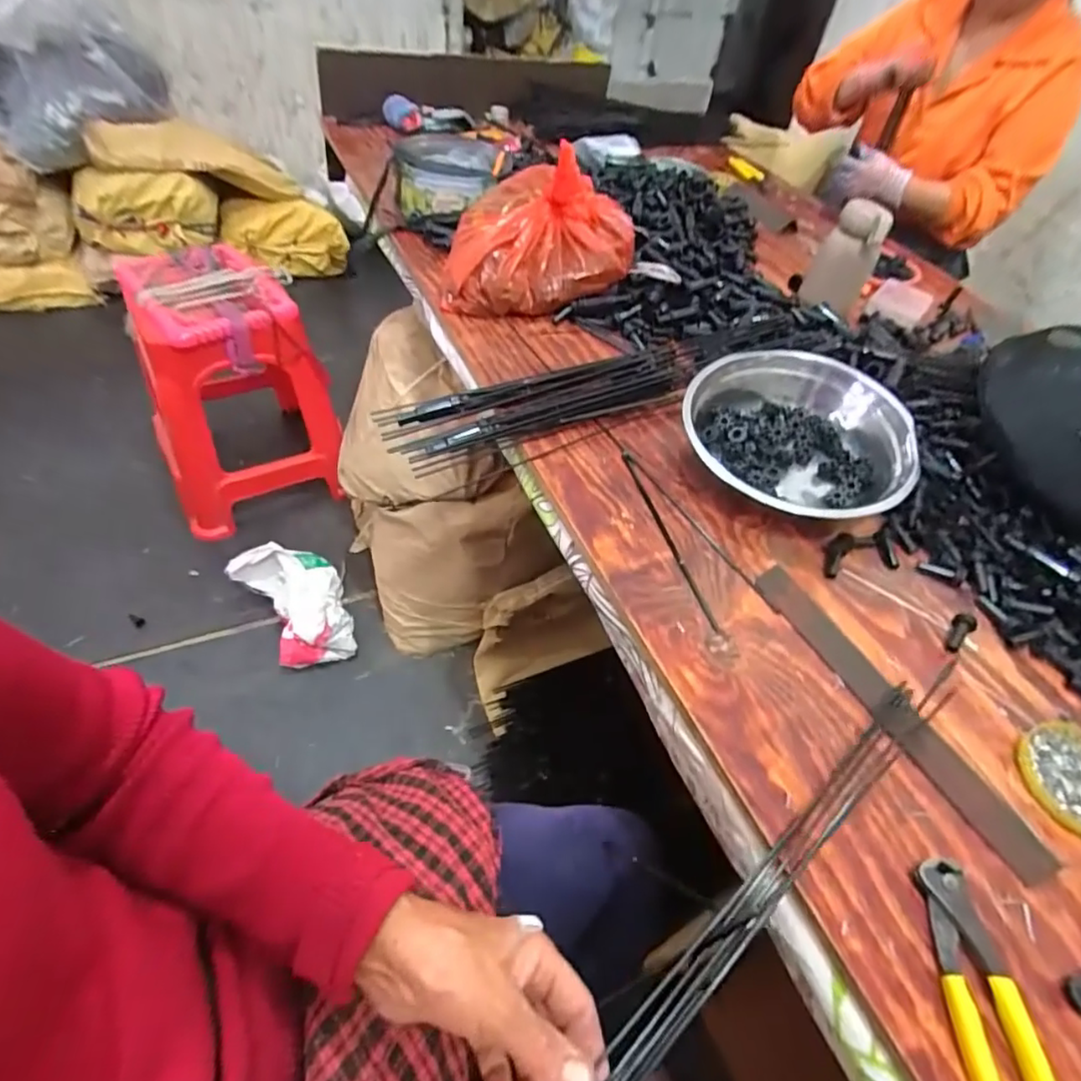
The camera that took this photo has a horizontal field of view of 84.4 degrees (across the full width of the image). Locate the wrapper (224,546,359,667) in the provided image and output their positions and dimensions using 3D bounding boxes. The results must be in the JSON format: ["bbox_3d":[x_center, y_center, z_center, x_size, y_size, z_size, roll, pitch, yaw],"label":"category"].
[{"bbox_3d":[-0.496,0.127,1.237,0.182,0.123,0.257,-28,59,-29],"label":"wrapper"}]

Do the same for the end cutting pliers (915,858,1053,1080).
[{"bbox_3d":[0.248,0.268,0.325,0.040,0.014,0.162,8,49,-2],"label":"end cutting pliers"}]

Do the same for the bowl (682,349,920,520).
[{"bbox_3d":[0.248,-0.100,0.597,0.201,0.082,0.218,3,49,-6],"label":"bowl"}]

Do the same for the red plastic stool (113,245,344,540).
[{"bbox_3d":[-0.709,-0.349,1.381,0.371,0.479,0.352,-19,55,-23],"label":"red plastic stool"}]

